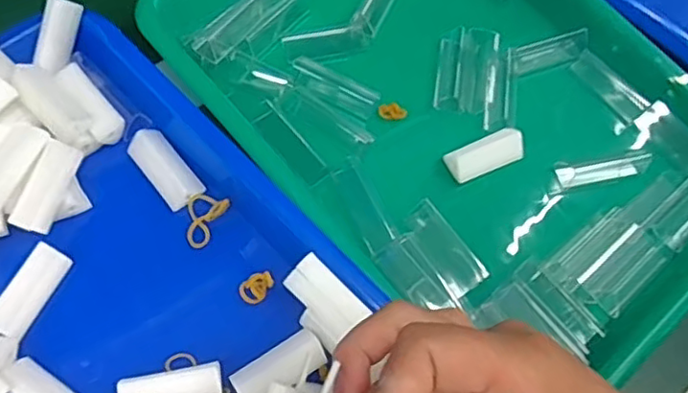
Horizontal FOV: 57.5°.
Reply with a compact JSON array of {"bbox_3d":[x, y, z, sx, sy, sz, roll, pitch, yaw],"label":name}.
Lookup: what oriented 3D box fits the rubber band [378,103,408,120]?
[{"bbox_3d":[0.030,-0.052,0.381,0.017,0.004,0.011,-1,67,-8],"label":"rubber band"}]

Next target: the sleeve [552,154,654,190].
[{"bbox_3d":[0.157,-0.015,0.382,0.054,0.014,0.012,-7,68,-11],"label":"sleeve"}]

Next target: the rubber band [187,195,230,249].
[{"bbox_3d":[-0.073,0.013,0.336,0.022,0.004,0.029,-1,83,4],"label":"rubber band"}]

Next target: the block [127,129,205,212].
[{"bbox_3d":[-0.097,-0.016,0.342,0.022,0.011,0.046,-36,83,-21],"label":"block"}]

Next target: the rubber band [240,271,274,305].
[{"bbox_3d":[-0.045,0.047,0.325,0.018,0.005,0.014,-35,75,-20],"label":"rubber band"}]

